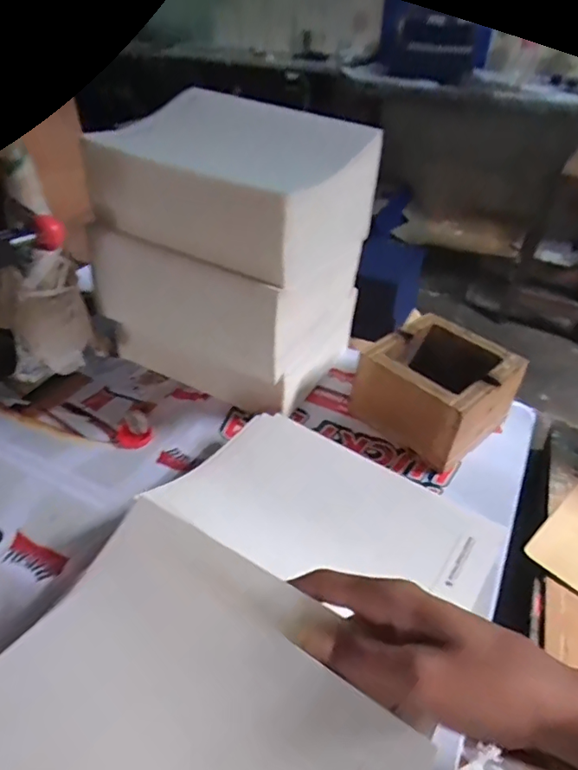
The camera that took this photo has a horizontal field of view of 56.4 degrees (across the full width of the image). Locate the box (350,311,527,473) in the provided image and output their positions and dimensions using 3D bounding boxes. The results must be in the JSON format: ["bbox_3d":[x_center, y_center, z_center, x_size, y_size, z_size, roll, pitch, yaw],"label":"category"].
[{"bbox_3d":[0.150,0.004,0.550,0.123,0.087,0.118,-27,48,-33],"label":"box"}]

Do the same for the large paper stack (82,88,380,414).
[{"bbox_3d":[-0.058,-0.124,0.554,0.220,0.244,0.177,23,42,22],"label":"large paper stack"}]

